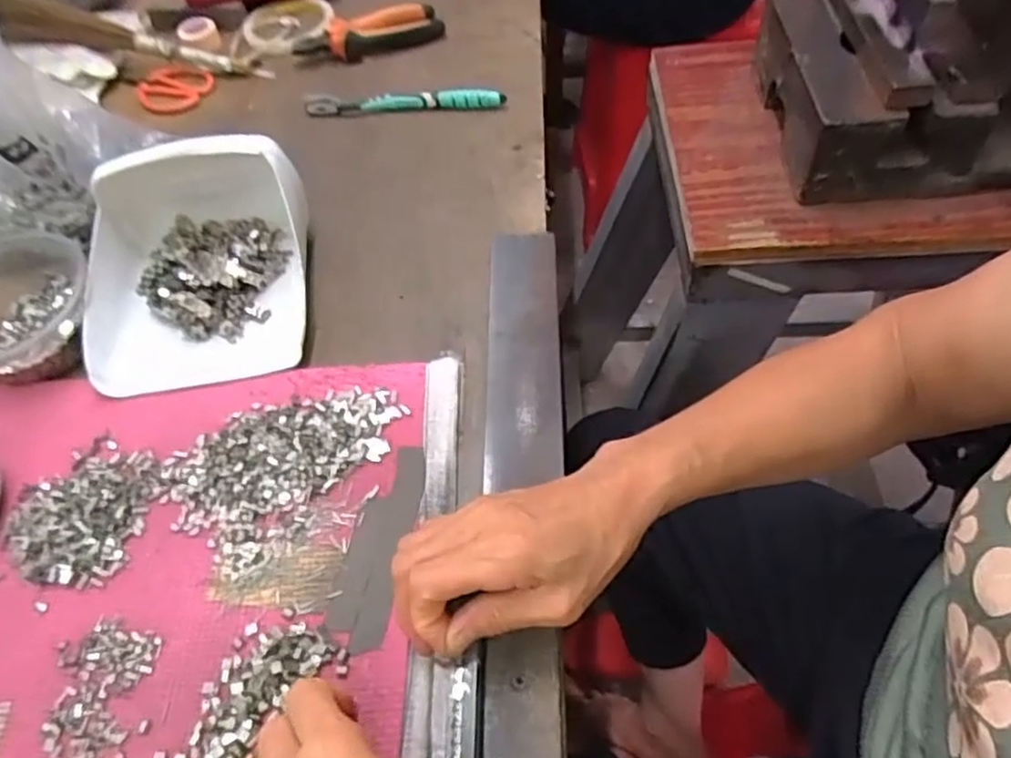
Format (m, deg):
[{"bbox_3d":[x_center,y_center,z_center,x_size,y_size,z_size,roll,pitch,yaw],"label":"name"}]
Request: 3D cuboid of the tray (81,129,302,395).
[{"bbox_3d":[-0.224,-0.093,0.499,0.156,0.080,0.185,-11,55,-3],"label":"tray"}]

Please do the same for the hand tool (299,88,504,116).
[{"bbox_3d":[-0.095,-0.261,0.652,0.187,0.019,0.014,-1,55,4],"label":"hand tool"}]

